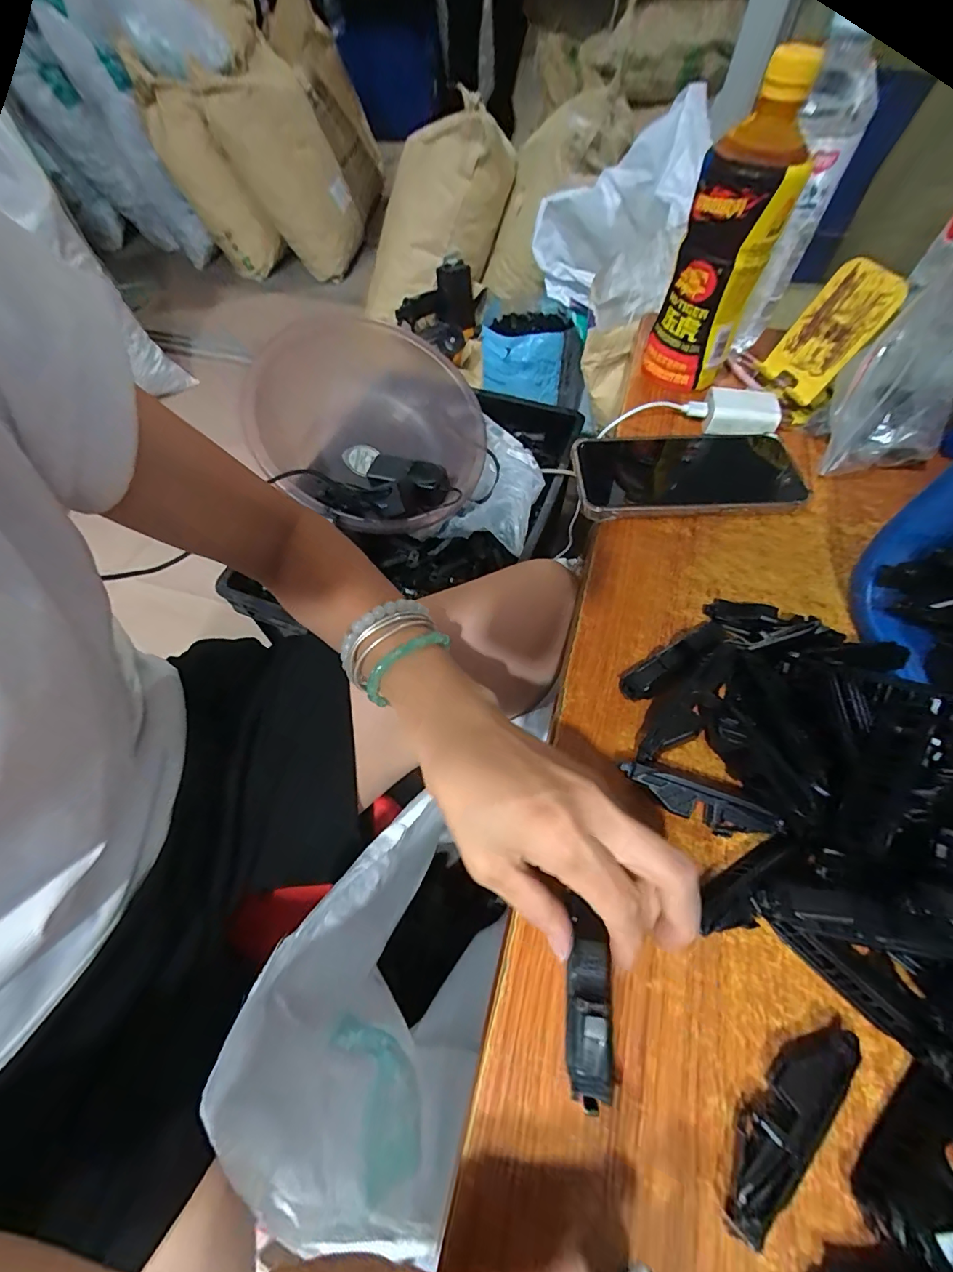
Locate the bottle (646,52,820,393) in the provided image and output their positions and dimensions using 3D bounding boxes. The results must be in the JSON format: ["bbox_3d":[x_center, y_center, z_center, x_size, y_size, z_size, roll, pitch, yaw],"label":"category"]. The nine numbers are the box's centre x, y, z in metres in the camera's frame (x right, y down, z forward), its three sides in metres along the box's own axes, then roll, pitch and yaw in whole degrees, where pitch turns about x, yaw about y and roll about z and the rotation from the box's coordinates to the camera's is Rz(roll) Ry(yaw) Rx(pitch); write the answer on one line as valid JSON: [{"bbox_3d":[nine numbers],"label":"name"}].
[{"bbox_3d":[0.181,-0.279,0.344,0.066,0.192,0.056,18,61,11],"label":"bottle"}]

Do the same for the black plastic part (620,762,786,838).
[{"bbox_3d":[0.110,0.085,0.235,0.074,0.020,0.016,20,61,11],"label":"black plastic part"}]

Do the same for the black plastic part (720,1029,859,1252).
[{"bbox_3d":[0.117,0.182,0.178,0.078,0.017,0.017,-37,66,-20],"label":"black plastic part"}]

